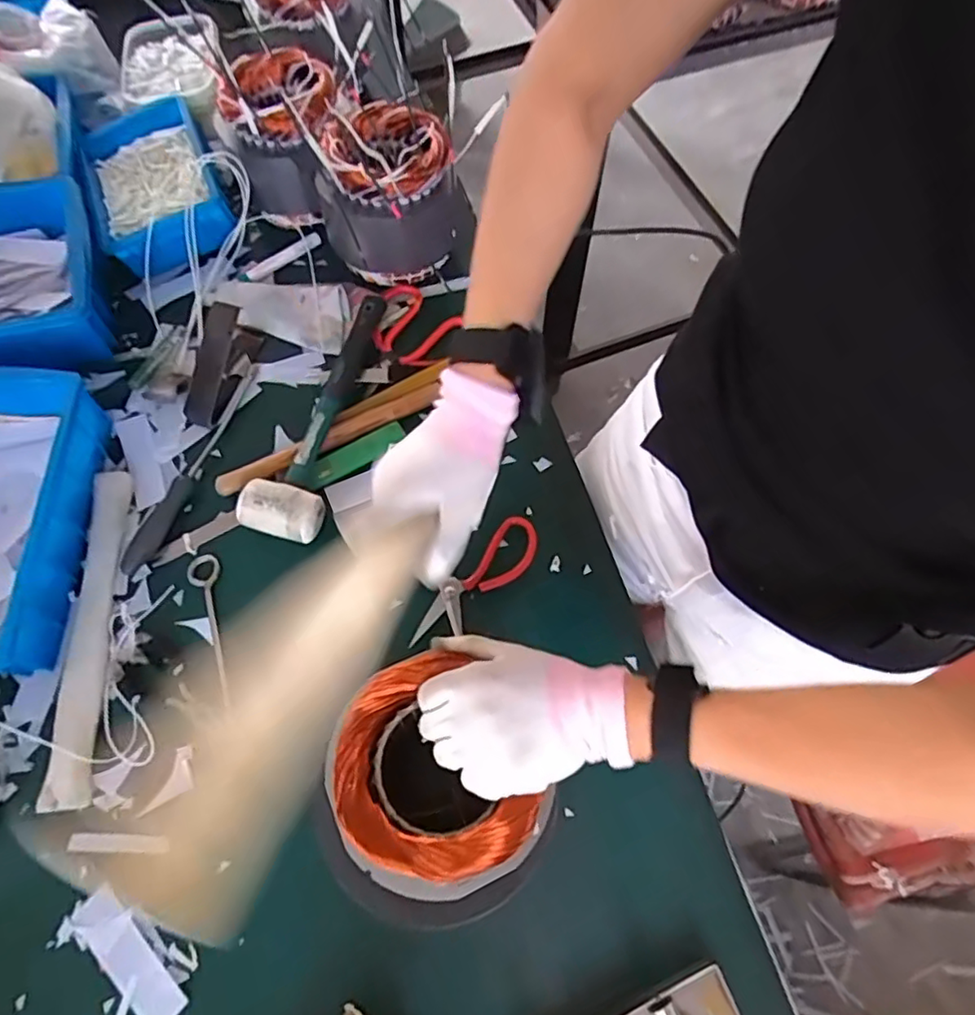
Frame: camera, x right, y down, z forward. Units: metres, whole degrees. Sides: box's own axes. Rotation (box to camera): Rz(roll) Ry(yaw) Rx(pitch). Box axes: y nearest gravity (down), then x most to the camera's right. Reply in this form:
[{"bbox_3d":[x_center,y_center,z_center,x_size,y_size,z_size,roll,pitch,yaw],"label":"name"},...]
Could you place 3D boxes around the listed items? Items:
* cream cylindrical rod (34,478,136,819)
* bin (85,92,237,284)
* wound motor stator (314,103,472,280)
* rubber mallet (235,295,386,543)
[{"bbox_3d":[-0.358,0.106,0.543,0.034,0.020,0.297,-6,66,-3],"label":"cream cylindrical rod"},{"bbox_3d":[-0.394,-0.378,0.718,0.142,0.072,0.214,-23,68,-10],"label":"bin"},{"bbox_3d":[-0.110,-0.350,0.680,0.142,0.135,0.141,-27,68,-12],"label":"wound motor stator"},{"bbox_3d":[-0.169,-0.104,0.620,0.069,0.043,0.286,11,66,5],"label":"rubber mallet"}]

